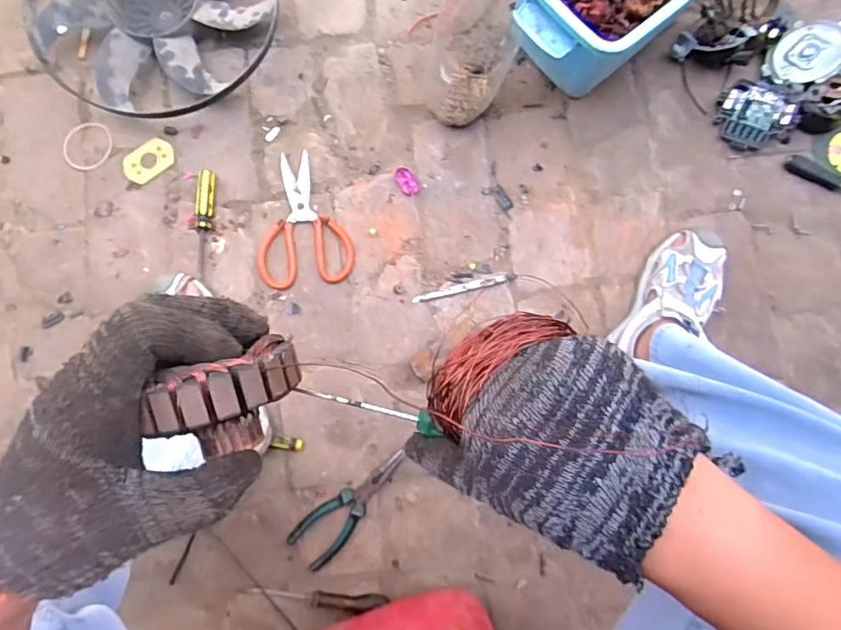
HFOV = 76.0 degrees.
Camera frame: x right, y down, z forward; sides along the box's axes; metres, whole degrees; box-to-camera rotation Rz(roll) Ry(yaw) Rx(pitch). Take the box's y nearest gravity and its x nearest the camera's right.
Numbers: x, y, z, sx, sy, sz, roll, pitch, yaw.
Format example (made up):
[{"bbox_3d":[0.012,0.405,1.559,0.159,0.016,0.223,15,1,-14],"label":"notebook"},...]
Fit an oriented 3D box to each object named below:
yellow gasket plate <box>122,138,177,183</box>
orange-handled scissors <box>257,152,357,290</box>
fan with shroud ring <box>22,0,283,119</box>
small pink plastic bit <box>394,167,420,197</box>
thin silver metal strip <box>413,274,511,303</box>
[{"bbox_3d":[-0.390,-0.222,0.774,0.074,0.008,0.047,-37,85,-3],"label":"yellow gasket plate"},{"bbox_3d":[-0.165,-0.136,0.767,0.132,0.011,0.191,-4,84,1],"label":"orange-handled scissors"},{"bbox_3d":[-0.373,-0.458,0.785,0.343,0.058,0.367,35,86,4],"label":"fan with shroud ring"},{"bbox_3d":[-0.020,-0.193,0.779,0.026,0.004,0.045,-34,85,-2],"label":"small pink plastic bit"},{"bbox_3d":[0.060,-0.037,0.759,0.134,0.004,0.013,-15,84,-1],"label":"thin silver metal strip"}]

